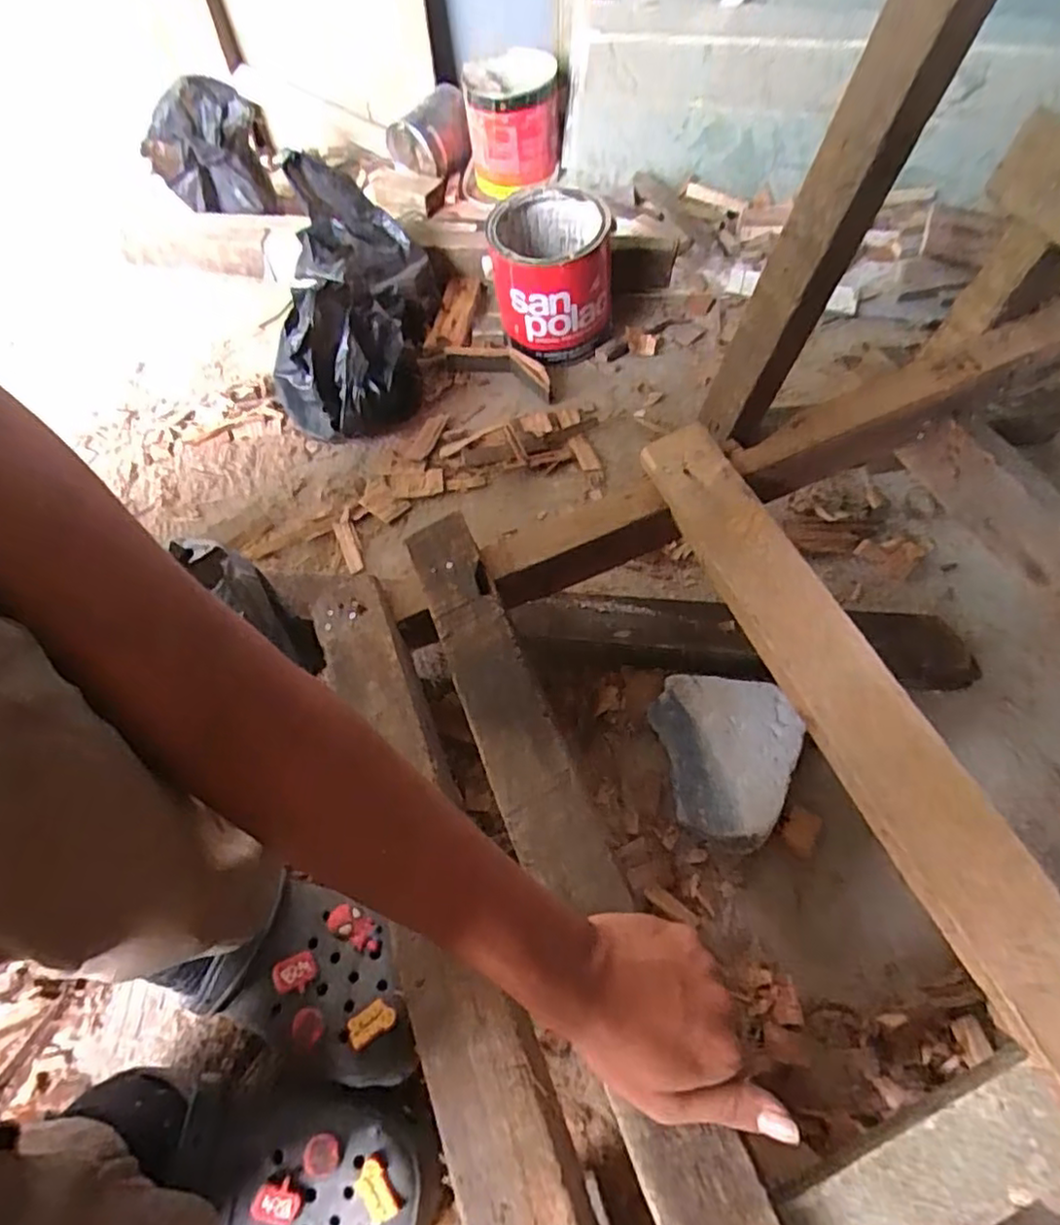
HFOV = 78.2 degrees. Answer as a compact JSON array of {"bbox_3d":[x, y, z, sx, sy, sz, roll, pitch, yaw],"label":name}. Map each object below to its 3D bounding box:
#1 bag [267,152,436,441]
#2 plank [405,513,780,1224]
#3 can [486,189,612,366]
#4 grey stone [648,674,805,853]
[{"bbox_3d":[-0.227,-0.382,0.833,0.171,0.178,0.332,1,58,3],"label":"bag"},{"bbox_3d":[0.014,0.144,0.436,0.059,0.024,0.542,-19,59,-9],"label":"plank"},{"bbox_3d":[0.029,-0.447,0.876,0.156,0.164,0.167,1,58,3],"label":"can"},{"bbox_3d":[0.176,0.126,0.564,0.109,0.070,0.146,-10,58,-3],"label":"grey stone"}]

